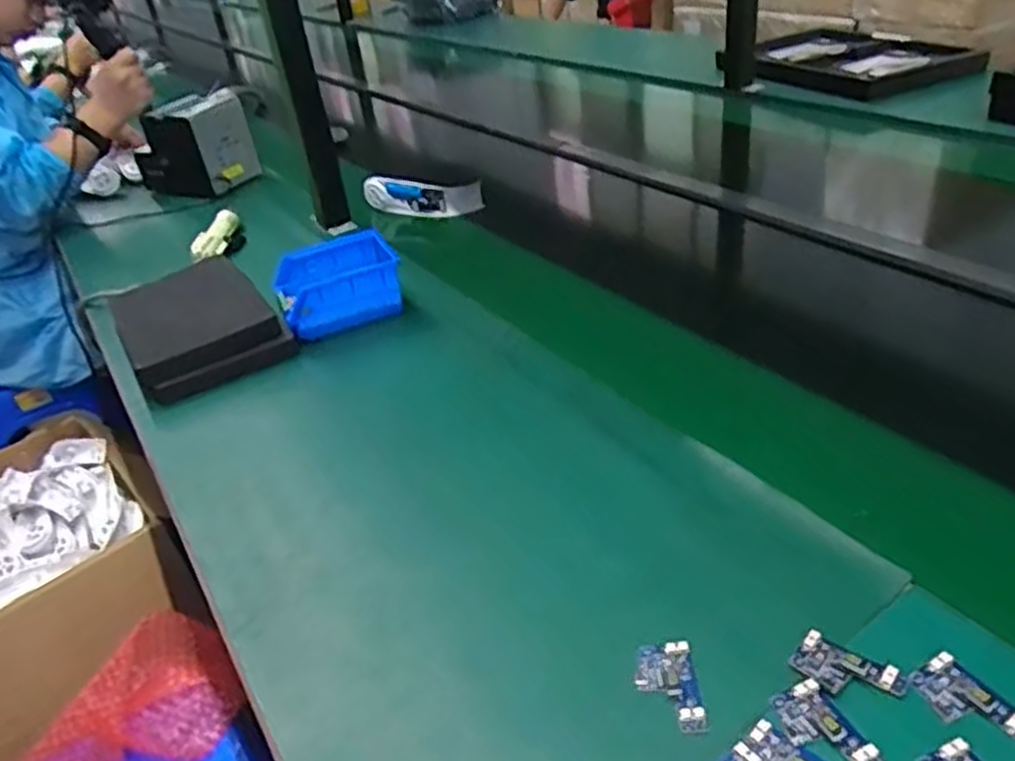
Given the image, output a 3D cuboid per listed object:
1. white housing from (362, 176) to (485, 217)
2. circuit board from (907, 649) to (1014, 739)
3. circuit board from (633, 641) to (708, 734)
[{"bbox_3d":[-0.134,-0.286,1.176,0.186,0.061,0.051,-4,34,7],"label":"white housing"},{"bbox_3d":[0.259,0.181,0.423,0.035,0.006,0.058,-24,36,-21],"label":"circuit board"},{"bbox_3d":[0.096,0.183,0.454,0.036,0.005,0.058,-6,34,4],"label":"circuit board"}]

